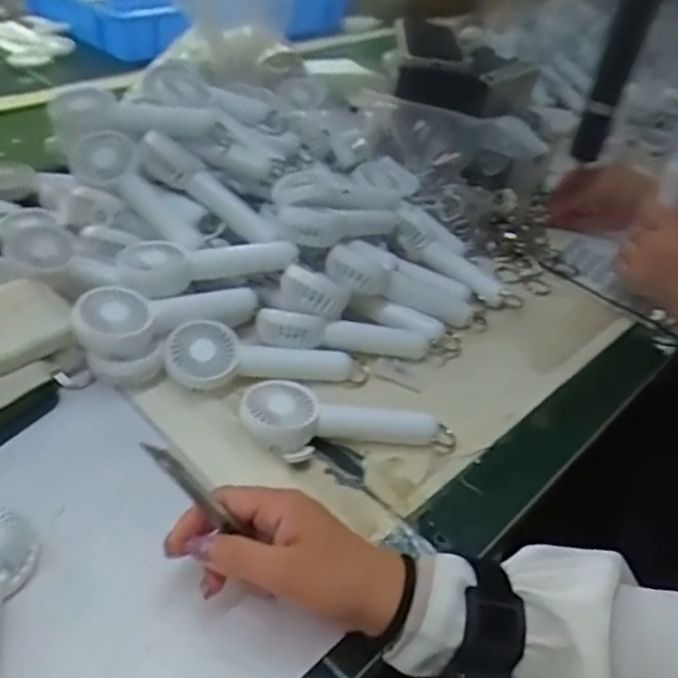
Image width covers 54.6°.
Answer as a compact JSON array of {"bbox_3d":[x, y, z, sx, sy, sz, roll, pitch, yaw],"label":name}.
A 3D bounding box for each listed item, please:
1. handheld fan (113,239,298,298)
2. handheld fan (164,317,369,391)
[{"bbox_3d":[-0.108,-0.062,0.545,0.141,0.029,0.051,1,38,-6],"label":"handheld fan"},{"bbox_3d":[-0.056,0.016,0.533,0.160,0.038,0.047,0,38,-7],"label":"handheld fan"}]

